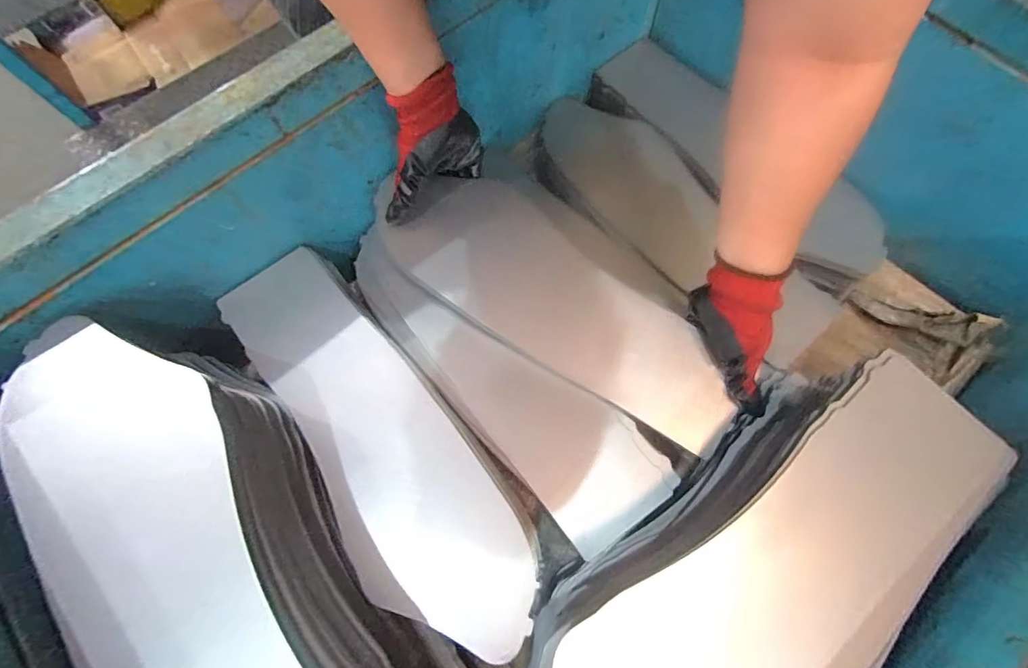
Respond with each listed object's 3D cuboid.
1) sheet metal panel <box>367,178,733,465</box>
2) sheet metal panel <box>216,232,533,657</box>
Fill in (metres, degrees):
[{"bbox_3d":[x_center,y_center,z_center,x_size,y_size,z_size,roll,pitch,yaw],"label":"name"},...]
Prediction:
[{"bbox_3d":[0.047,-0.047,0.502,0.419,0.033,0.153,36,76,10],"label":"sheet metal panel"},{"bbox_3d":[-0.139,0.101,0.459,0.130,0.027,0.436,-36,74,-10],"label":"sheet metal panel"}]

